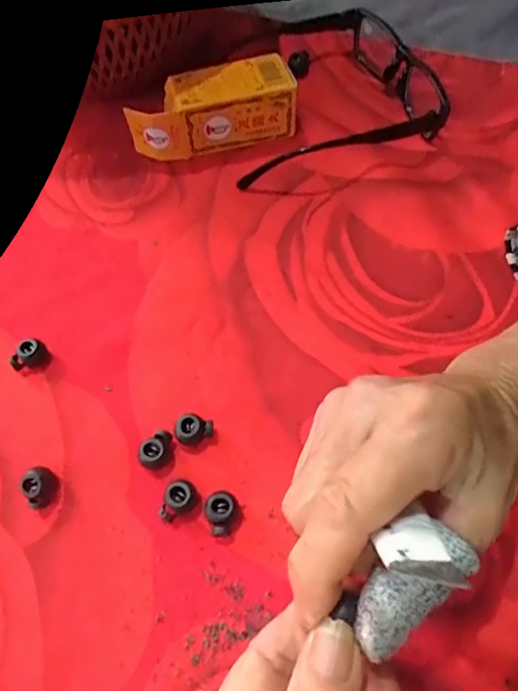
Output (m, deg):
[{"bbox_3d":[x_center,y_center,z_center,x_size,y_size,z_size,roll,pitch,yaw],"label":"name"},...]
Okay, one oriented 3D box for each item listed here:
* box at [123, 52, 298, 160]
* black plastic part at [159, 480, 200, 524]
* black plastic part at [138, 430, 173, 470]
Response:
[{"bbox_3d":[-0.032,-0.160,0.342,0.109,0.041,0.038,-15,62,-7],"label":"box"},{"bbox_3d":[-0.038,0.073,0.233,0.020,0.012,0.013,-38,67,-18],"label":"black plastic part"},{"bbox_3d":[-0.049,0.052,0.244,0.019,0.011,0.014,-40,67,-19],"label":"black plastic part"}]

